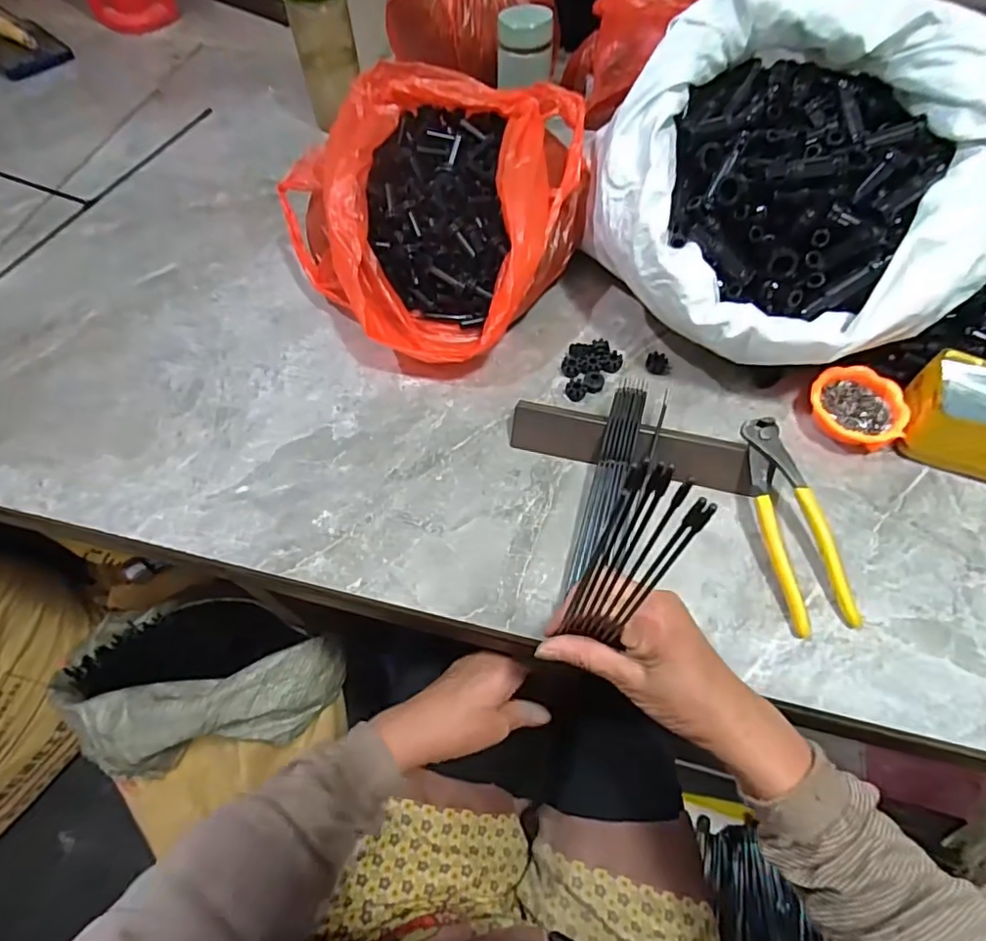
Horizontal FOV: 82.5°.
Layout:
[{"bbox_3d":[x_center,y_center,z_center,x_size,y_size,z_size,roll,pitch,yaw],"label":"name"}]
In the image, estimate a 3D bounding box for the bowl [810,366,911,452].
[{"bbox_3d":[0.312,-0.051,0.488,0.077,0.027,0.071,0,59,0],"label":"bowl"}]

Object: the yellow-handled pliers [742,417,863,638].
[{"bbox_3d":[0.227,0.038,0.429,0.049,0.014,0.163,-9,73,-6],"label":"yellow-handled pliers"}]

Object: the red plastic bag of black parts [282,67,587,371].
[{"bbox_3d":[-0.059,-0.254,0.561,0.258,0.129,0.278,28,63,15],"label":"red plastic bag of black parts"}]

